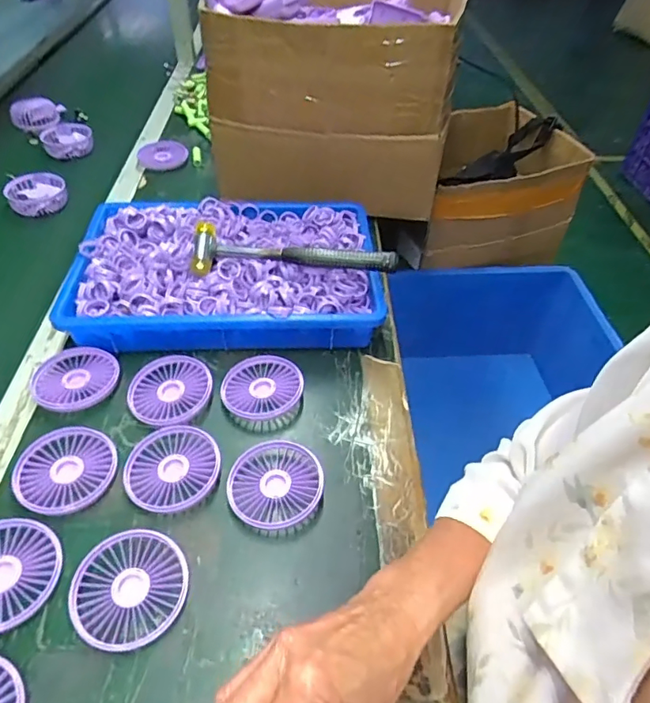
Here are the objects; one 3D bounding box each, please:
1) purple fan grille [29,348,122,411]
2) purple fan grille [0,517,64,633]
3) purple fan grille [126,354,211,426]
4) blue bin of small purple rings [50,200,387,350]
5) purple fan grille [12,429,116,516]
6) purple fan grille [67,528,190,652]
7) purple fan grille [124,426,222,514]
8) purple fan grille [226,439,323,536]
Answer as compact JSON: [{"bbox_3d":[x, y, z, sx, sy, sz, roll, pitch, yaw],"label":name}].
[{"bbox_3d":[-0.270,0.031,0.554,0.083,0.020,0.088,26,51,21],"label":"purple fan grille"},{"bbox_3d":[-0.262,0.181,0.413,0.084,0.020,0.087,1,46,-1],"label":"purple fan grille"},{"bbox_3d":[-0.167,0.043,0.549,0.086,0.015,0.085,1,46,-1],"label":"purple fan grille"},{"bbox_3d":[-0.120,-0.105,0.646,0.369,0.080,0.236,-1,46,-3],"label":"blue bin of small purple rings"},{"bbox_3d":[-0.243,0.113,0.480,0.088,0.016,0.083,1,46,-1],"label":"purple fan grille"},{"bbox_3d":[-0.157,0.191,0.411,0.086,0.017,0.086,1,46,-1],"label":"purple fan grille"},{"bbox_3d":[-0.145,0.112,0.486,0.085,0.013,0.087,1,46,-1],"label":"purple fan grille"},{"bbox_3d":[-0.047,0.127,0.479,0.084,0.018,0.085,1,46,-1],"label":"purple fan grille"}]

